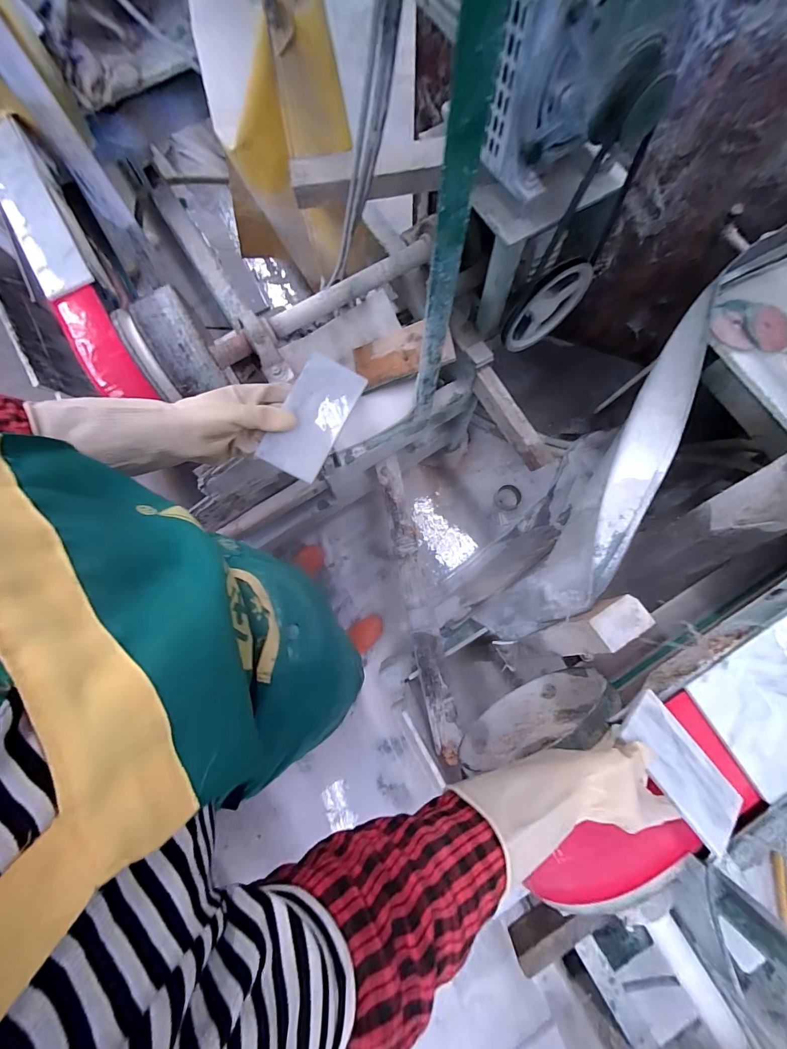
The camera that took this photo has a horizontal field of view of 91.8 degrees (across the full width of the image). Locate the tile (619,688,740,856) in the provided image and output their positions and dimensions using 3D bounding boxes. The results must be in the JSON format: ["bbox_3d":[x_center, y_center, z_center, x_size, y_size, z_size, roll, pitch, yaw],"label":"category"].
[{"bbox_3d":[0.323,0.273,0.424,0.077,0.011,0.151,-34,79,-29],"label":"tile"}]

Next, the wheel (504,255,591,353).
[{"bbox_3d":[0.338,-0.476,0.821,0.218,0.210,0.035,-26,78,-5],"label":"wheel"}]

